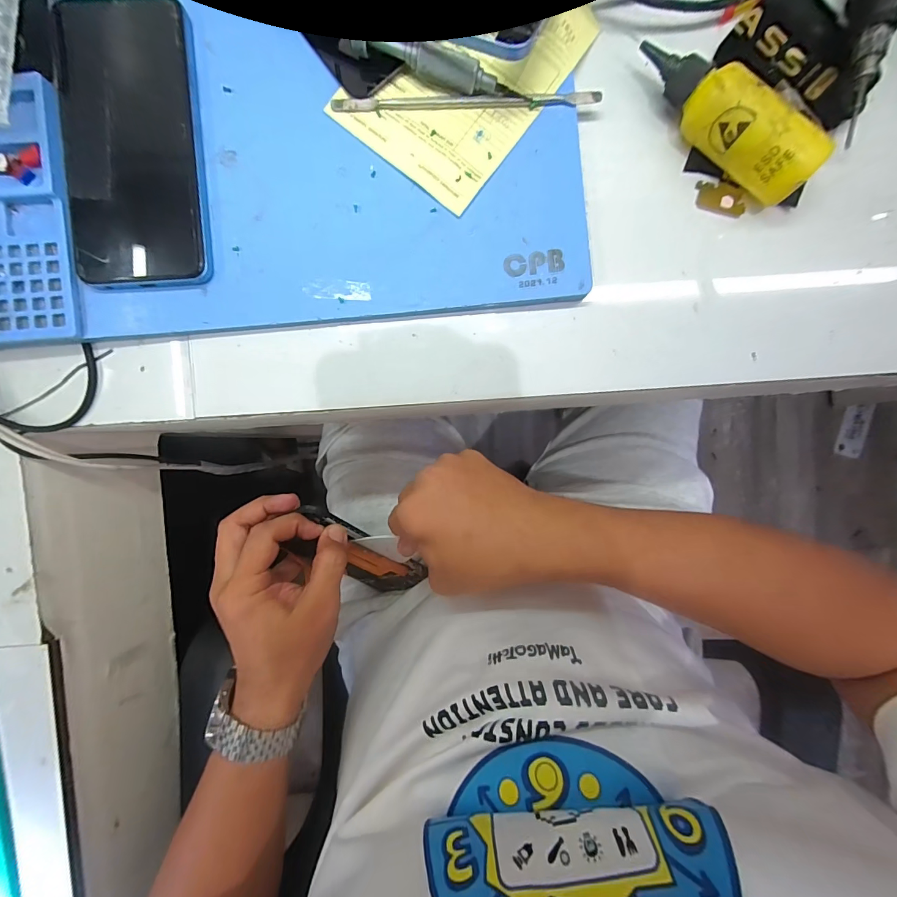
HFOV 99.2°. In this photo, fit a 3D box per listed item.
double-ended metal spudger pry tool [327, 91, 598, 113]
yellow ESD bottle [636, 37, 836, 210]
[{"bbox_3d":[0.011,-0.213,0.232,0.162,0.004,0.011,-4,95,-1],"label":"double-ended metal spudger pry tool"},{"bbox_3d":[0.163,-0.196,0.227,0.115,0.040,0.034,41,92,-4],"label":"yellow ESD bottle"}]

